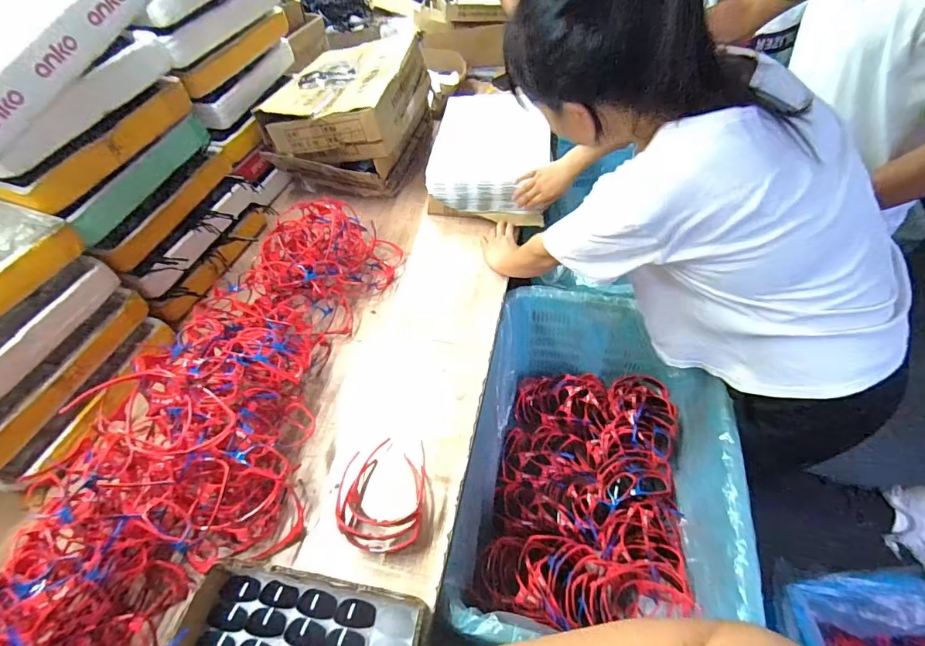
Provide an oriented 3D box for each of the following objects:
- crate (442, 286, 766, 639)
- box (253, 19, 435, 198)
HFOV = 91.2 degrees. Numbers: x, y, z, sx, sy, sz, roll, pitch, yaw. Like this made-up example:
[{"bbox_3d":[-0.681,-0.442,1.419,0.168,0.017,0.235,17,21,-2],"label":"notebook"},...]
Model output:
[{"bbox_3d":[0.265,0.279,0.915,0.441,0.281,0.648,8,53,11],"label":"crate"},{"bbox_3d":[-0.294,-0.574,1.259,0.324,0.241,0.432,9,54,12],"label":"box"}]

